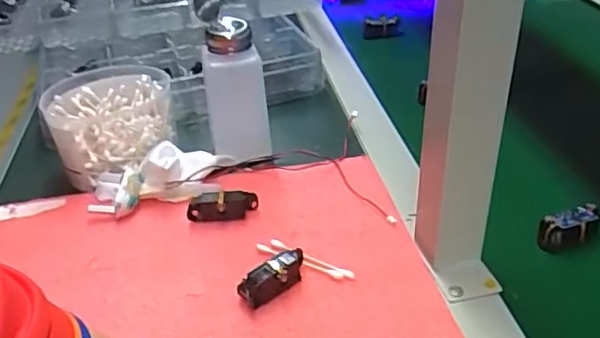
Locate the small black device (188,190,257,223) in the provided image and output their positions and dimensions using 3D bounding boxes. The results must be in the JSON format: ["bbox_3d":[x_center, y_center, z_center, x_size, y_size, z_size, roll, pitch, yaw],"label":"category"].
[{"bbox_3d":[-0.062,0.030,0.489,0.058,0.022,0.019,-7,33,-6],"label":"small black device"}]

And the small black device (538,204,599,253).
[{"bbox_3d":[0.208,0.048,0.471,0.047,0.032,0.013,-11,34,-12],"label":"small black device"}]

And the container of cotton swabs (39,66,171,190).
[{"bbox_3d":[-0.180,-0.047,0.584,0.117,0.065,0.119,-16,35,-19],"label":"container of cotton swabs"}]

